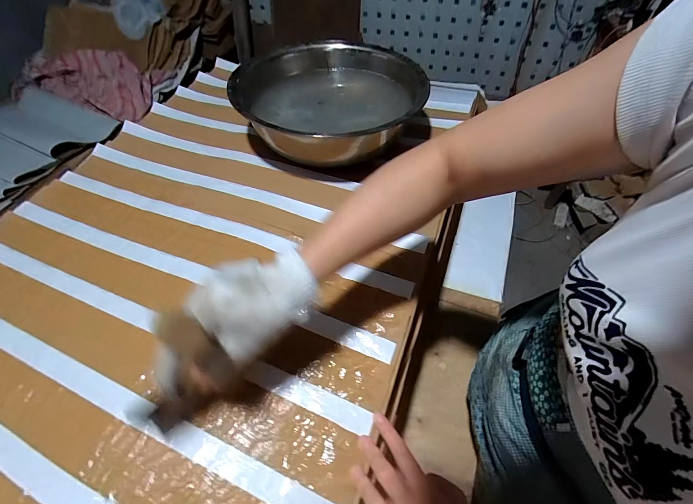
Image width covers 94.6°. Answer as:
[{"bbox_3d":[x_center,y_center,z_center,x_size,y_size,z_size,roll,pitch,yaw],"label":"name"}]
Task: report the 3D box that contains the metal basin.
[{"bbox_3d":[-0.020,-0.310,0.644,0.322,0.118,0.353,5,53,6],"label":"metal basin"}]

